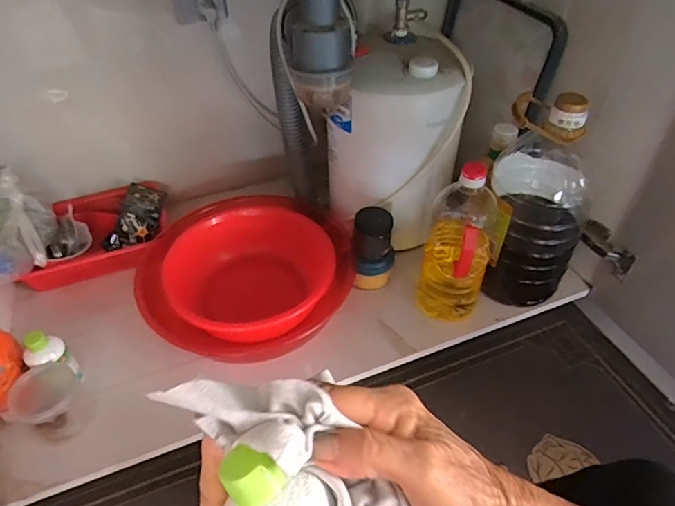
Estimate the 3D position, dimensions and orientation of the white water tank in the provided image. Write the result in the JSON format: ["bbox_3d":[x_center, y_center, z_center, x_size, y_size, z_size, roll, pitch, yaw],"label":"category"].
[{"bbox_3d":[0.102,-0.190,0.849,0.200,0.295,0.198,29,52,27],"label":"white water tank"}]

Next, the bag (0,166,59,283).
[{"bbox_3d":[-0.544,-0.040,0.799,0.092,0.132,0.157,-9,45,-8],"label":"bag"}]

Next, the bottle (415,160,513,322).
[{"bbox_3d":[0.191,-0.014,0.752,0.096,0.271,0.103,34,54,30],"label":"bottle"}]

